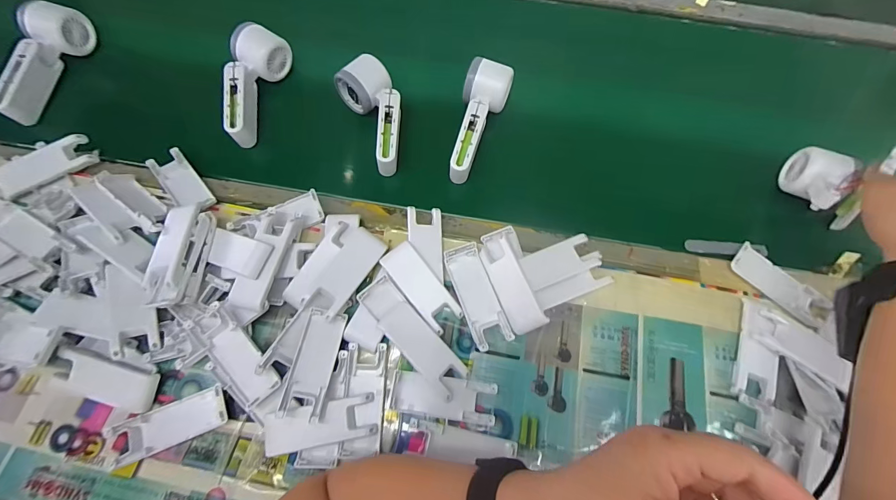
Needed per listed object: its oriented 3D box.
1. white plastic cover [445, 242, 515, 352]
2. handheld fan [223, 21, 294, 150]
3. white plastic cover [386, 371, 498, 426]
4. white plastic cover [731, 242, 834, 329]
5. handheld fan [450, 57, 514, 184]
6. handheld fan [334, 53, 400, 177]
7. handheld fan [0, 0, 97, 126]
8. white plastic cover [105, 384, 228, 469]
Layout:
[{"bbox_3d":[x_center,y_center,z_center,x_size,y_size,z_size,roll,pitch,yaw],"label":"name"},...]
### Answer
[{"bbox_3d":[0.031,0.050,0.415,0.038,0.020,0.112,-18,73,-8],"label":"white plastic cover"},{"bbox_3d":[-0.261,-0.216,0.496,0.058,0.047,0.156,11,71,2],"label":"handheld fan"},{"bbox_3d":[-0.006,0.149,0.383,0.104,0.008,0.041,5,71,0],"label":"white plastic cover"},{"bbox_3d":[0.370,0.037,0.424,0.040,0.014,0.100,-41,77,-14],"label":"white plastic cover"},{"bbox_3d":[0.033,-0.164,0.480,0.055,0.053,0.152,20,71,5],"label":"handheld fan"},{"bbox_3d":[-0.086,-0.173,0.486,0.066,0.053,0.141,-27,74,-10],"label":"handheld fan"},{"bbox_3d":[-0.553,-0.255,0.512,0.047,0.066,0.172,15,71,3],"label":"handheld fan"},{"bbox_3d":[-0.270,0.169,0.370,0.103,0.011,0.040,-22,73,-9],"label":"white plastic cover"}]

